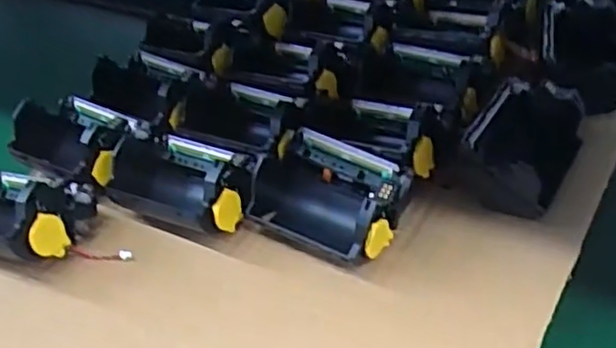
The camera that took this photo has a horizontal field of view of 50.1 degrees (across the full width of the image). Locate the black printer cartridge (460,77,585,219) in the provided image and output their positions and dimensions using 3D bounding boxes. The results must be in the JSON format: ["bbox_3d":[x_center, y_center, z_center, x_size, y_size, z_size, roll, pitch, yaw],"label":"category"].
[{"bbox_3d":[0.111,-0.011,0.347,0.048,0.040,0.075,21,51,25],"label":"black printer cartridge"}]

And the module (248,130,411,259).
[{"bbox_3d":[0.008,0.012,0.335,0.076,0.042,0.052,21,51,25],"label":"module"}]

